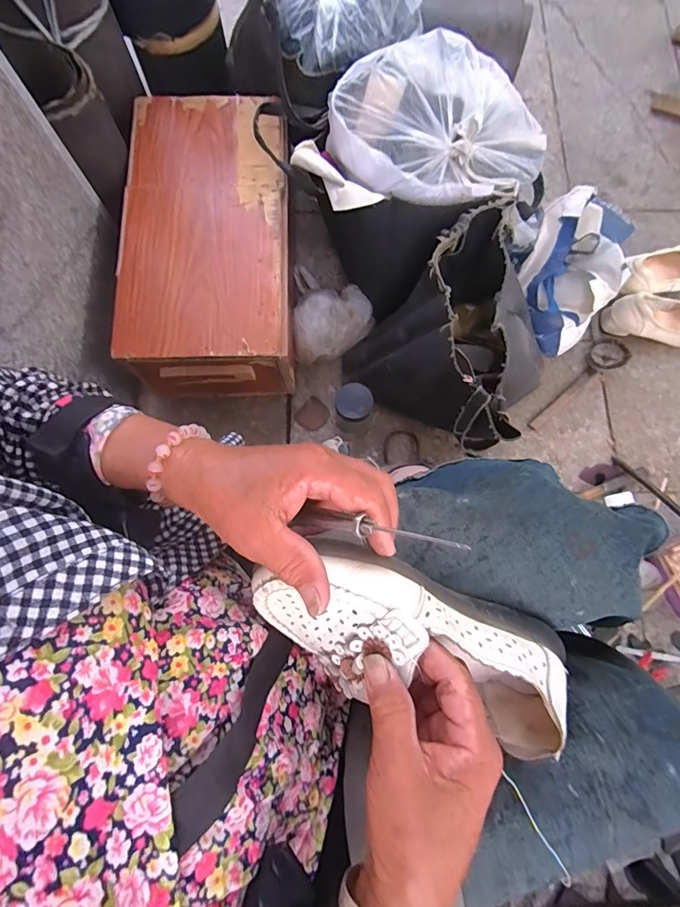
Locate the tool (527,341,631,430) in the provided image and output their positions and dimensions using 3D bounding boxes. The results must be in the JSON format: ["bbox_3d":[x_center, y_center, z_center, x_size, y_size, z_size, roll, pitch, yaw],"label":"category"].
[{"bbox_3d":[0.443,-0.137,0.808,0.237,0.030,0.061,-37,80,-7],"label":"tool"}]

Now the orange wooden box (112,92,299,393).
[{"bbox_3d":[-0.214,-0.350,0.716,0.256,0.127,0.505,-2,78,0],"label":"orange wooden box"}]

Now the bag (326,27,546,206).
[{"bbox_3d":[0.146,-0.468,0.597,0.311,0.120,0.196,-18,79,-3],"label":"bag"}]

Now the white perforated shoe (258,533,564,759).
[{"bbox_3d":[0.053,0.124,0.279,0.226,0.067,0.086,29,79,-14],"label":"white perforated shoe"}]

